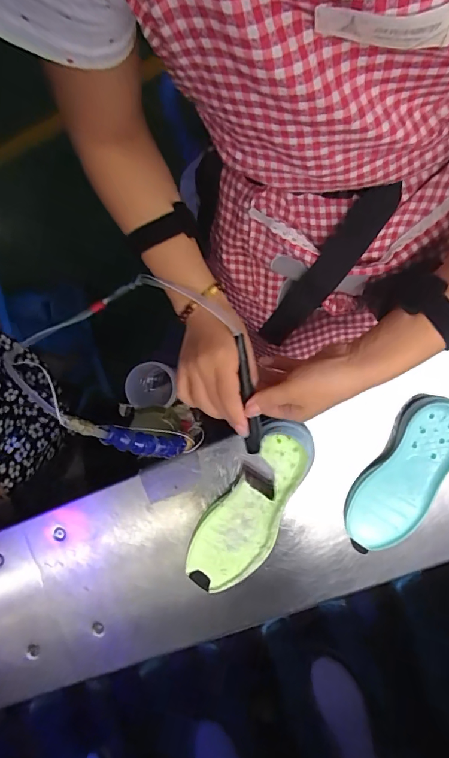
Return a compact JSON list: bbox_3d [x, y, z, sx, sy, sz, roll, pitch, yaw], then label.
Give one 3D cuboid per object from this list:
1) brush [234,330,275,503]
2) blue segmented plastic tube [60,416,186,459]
[{"bbox_3d":[0.027,0.043,0.414,0.027,0.019,0.169,-9,108,-4],"label":"brush"},{"bbox_3d":[-0.099,0.067,0.466,0.020,0.171,0.029,-2,73,38],"label":"blue segmented plastic tube"}]

